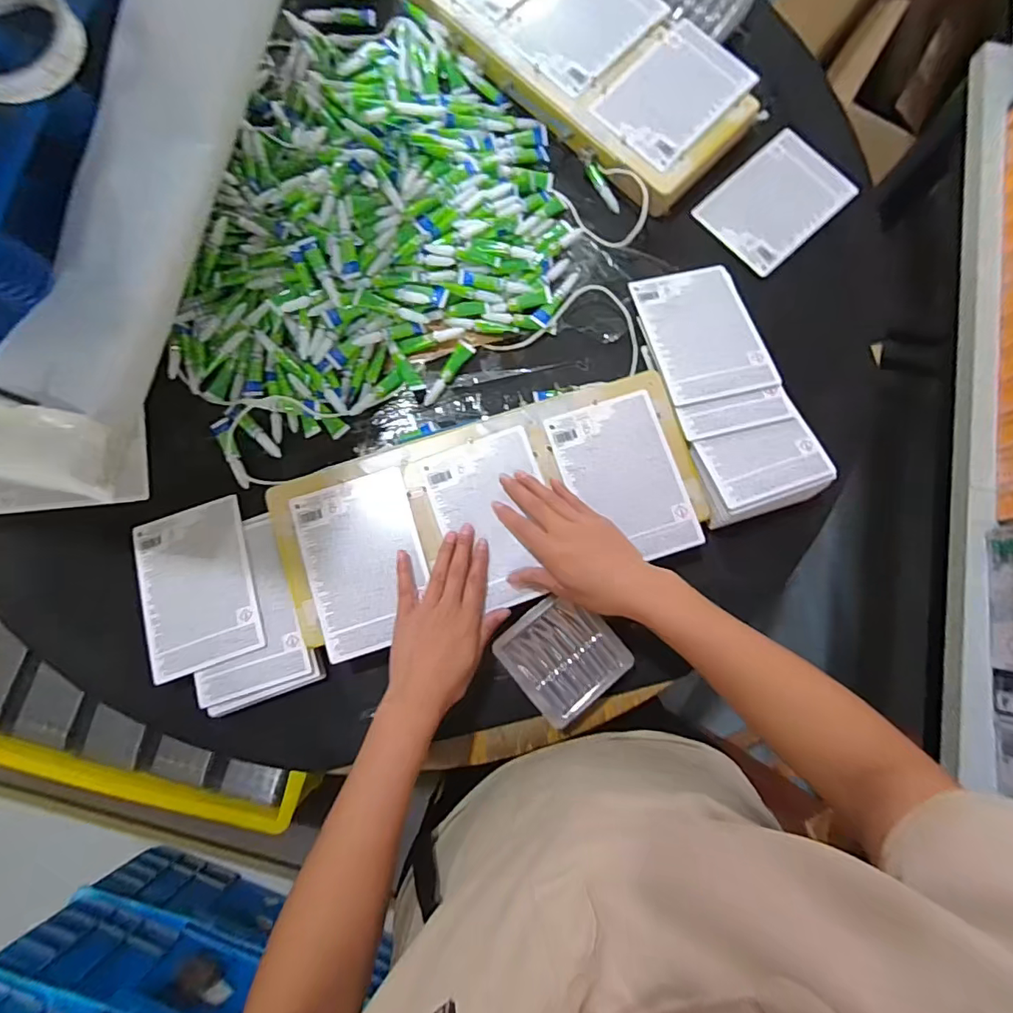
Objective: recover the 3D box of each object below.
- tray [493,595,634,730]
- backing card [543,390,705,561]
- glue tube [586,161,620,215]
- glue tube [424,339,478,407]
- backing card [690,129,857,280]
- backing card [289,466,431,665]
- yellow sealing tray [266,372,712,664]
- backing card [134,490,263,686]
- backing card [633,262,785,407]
[{"bbox_3d":[0.056,0.147,0.519,0.103,0.014,0.107,-40,83,-6],"label":"tray"},{"bbox_3d":[0.119,-0.027,0.534,0.113,0.006,0.167,-18,81,-1],"label":"backing card"},{"bbox_3d":[0.115,-0.374,0.615,0.011,0.010,0.063,-35,97,-6],"label":"glue tube"},{"bbox_3d":[-0.063,-0.146,0.580,0.019,0.013,0.081,32,82,5],"label":"glue tube"},{"bbox_3d":[0.318,-0.362,0.617,0.161,0.011,0.118,-42,83,-6],"label":"backing card"},{"bbox_3d":[-0.139,0.055,0.520,0.114,0.005,0.167,-17,82,-3],"label":"backing card"},{"bbox_3d":[-0.016,0.006,0.529,0.417,0.012,0.184,-18,81,-3],"label":"yellow sealing tray"},{"bbox_3d":[-0.320,0.083,0.544,0.115,0.006,0.165,-19,75,-1],"label":"backing card"},{"bbox_3d":[0.216,-0.193,0.580,0.113,0.006,0.170,-13,68,-1],"label":"backing card"}]

